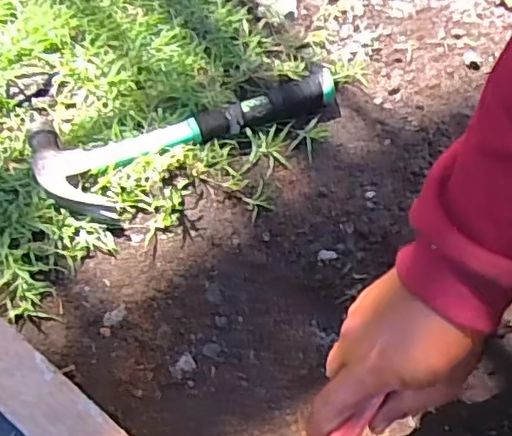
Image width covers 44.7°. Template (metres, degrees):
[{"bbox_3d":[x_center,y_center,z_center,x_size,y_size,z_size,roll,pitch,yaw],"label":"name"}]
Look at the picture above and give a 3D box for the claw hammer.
[{"bbox_3d":[-0.066,-0.097,0.628,0.316,0.033,0.111,-26,63,-15],"label":"claw hammer"}]

